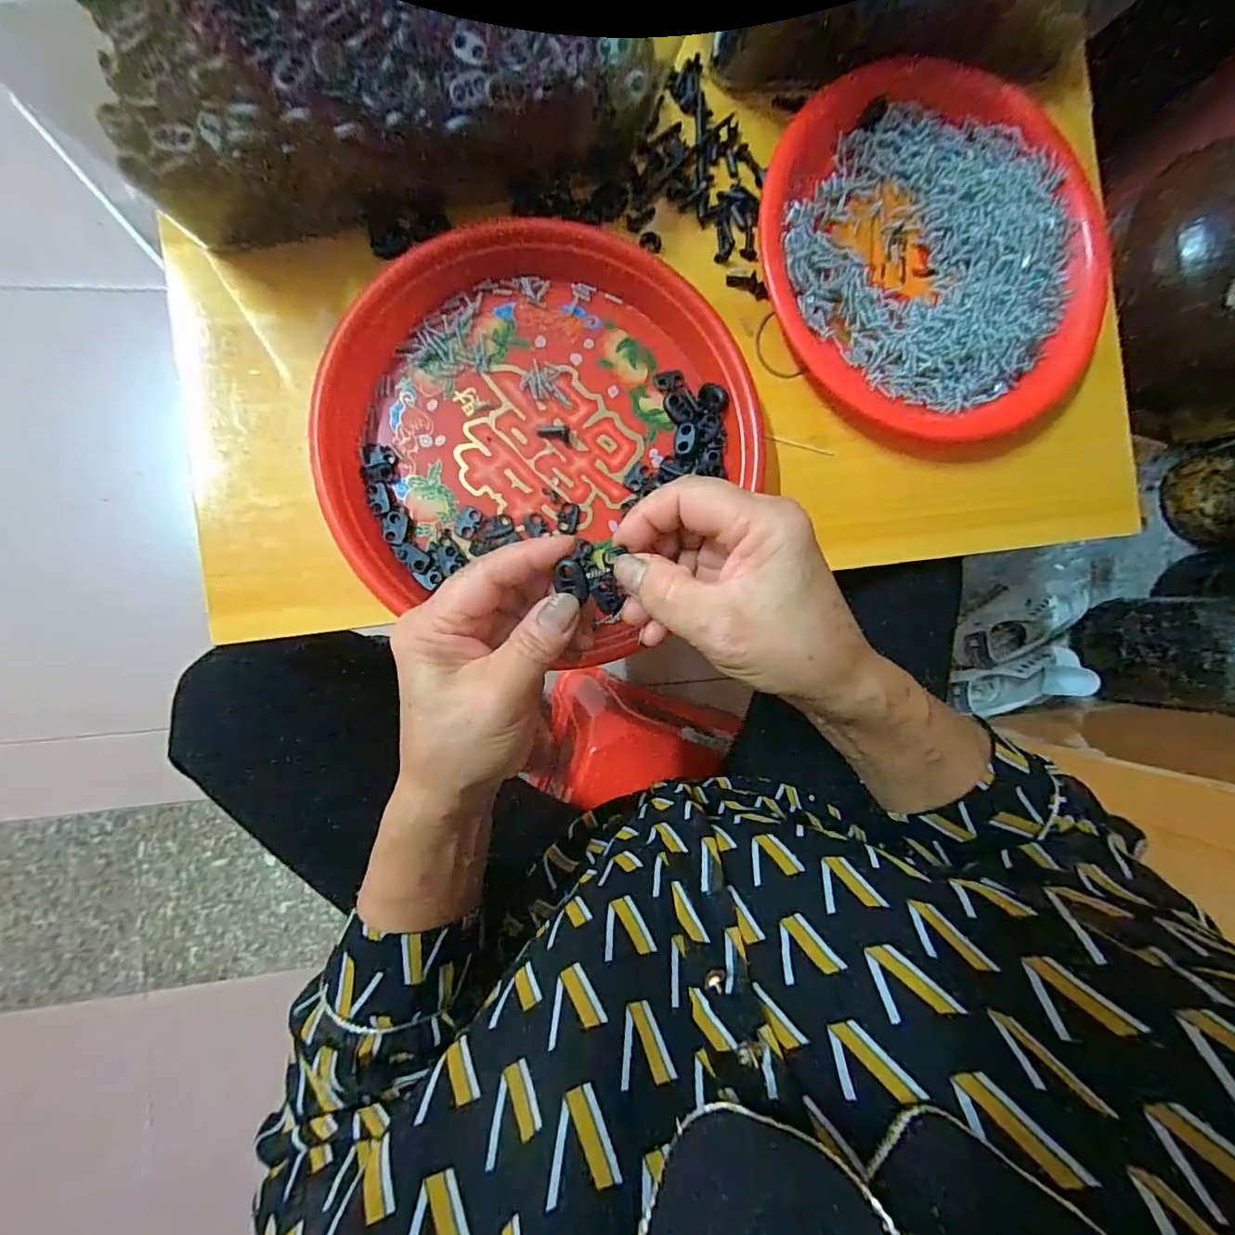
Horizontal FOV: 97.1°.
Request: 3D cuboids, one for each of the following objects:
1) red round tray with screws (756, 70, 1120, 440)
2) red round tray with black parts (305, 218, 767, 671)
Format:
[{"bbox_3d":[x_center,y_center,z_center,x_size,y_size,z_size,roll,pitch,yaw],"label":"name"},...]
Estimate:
[{"bbox_3d":[0.200,-0.228,0.341,0.223,0.023,0.207,0,89,-8],"label":"red round tray with screws"},{"bbox_3d":[-0.039,-0.105,0.305,0.228,0.030,0.219,0,89,-8],"label":"red round tray with black parts"}]

